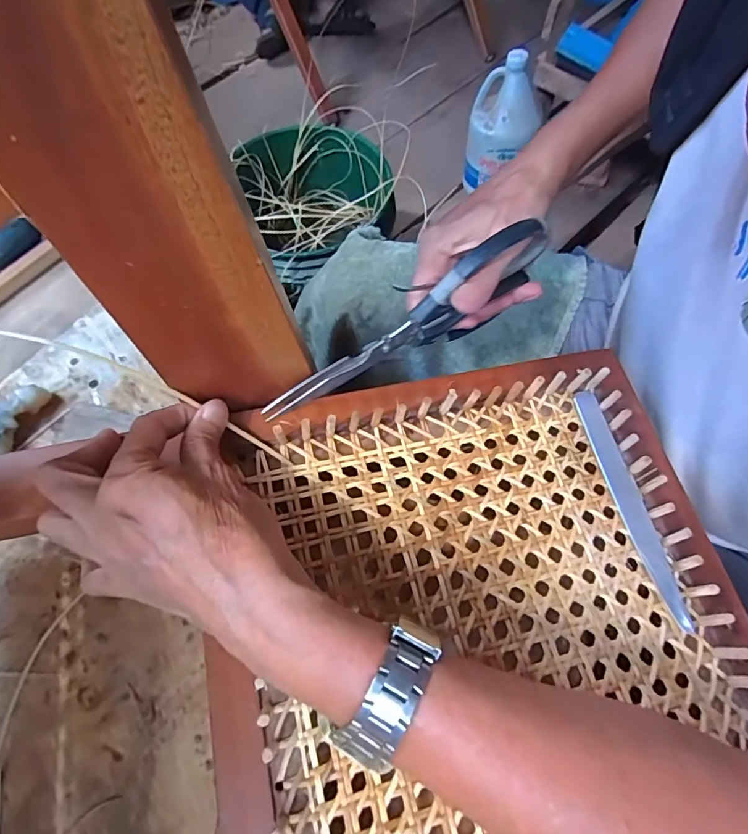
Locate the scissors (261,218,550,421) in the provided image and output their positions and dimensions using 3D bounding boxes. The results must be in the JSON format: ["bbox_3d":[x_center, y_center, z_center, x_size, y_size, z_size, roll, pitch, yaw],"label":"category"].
[{"bbox_3d":[0.024,-0.054,0.311,0.204,0.071,0.011,-33,69,-3],"label":"scissors"}]

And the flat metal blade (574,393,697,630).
[{"bbox_3d":[0.158,0.051,0.300,0.018,0.009,0.149,-12,65,-5],"label":"flat metal blade"}]

